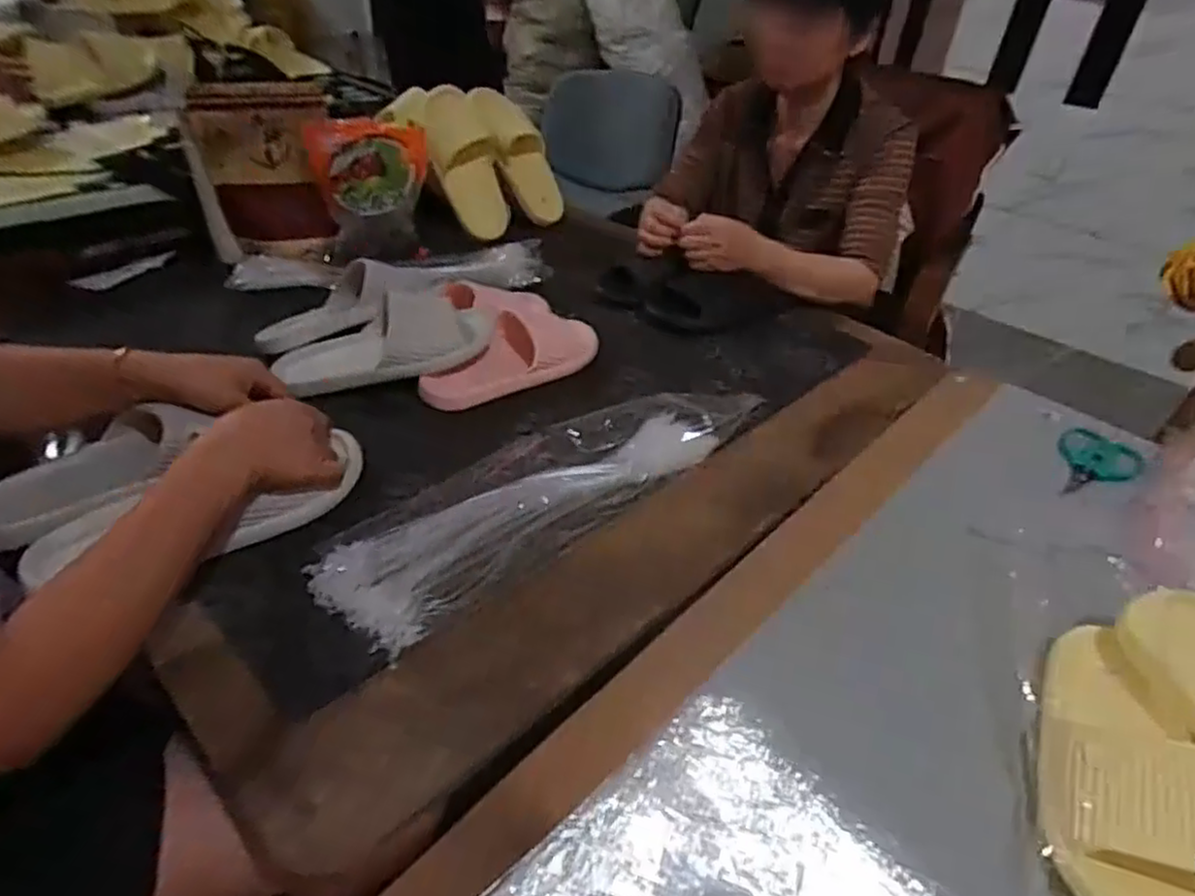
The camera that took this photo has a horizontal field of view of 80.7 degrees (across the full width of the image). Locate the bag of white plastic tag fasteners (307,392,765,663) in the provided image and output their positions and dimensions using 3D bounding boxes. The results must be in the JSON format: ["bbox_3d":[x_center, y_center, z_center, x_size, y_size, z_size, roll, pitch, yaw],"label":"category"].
[{"bbox_3d":[-0.035,0.033,0.685,0.472,0.044,0.129,-28,49,-34],"label":"bag of white plastic tag fasteners"}]

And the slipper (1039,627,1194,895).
[{"bbox_3d":[0.359,0.208,0.481,0.096,0.070,0.249,14,39,12],"label":"slipper"}]

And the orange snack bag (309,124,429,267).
[{"bbox_3d":[-0.335,-0.377,1.060,0.163,0.201,0.073,-7,40,-13],"label":"orange snack bag"}]

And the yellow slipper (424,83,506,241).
[{"bbox_3d":[-0.239,-0.489,1.221,0.120,0.259,0.071,-25,16,-32],"label":"yellow slipper"}]

